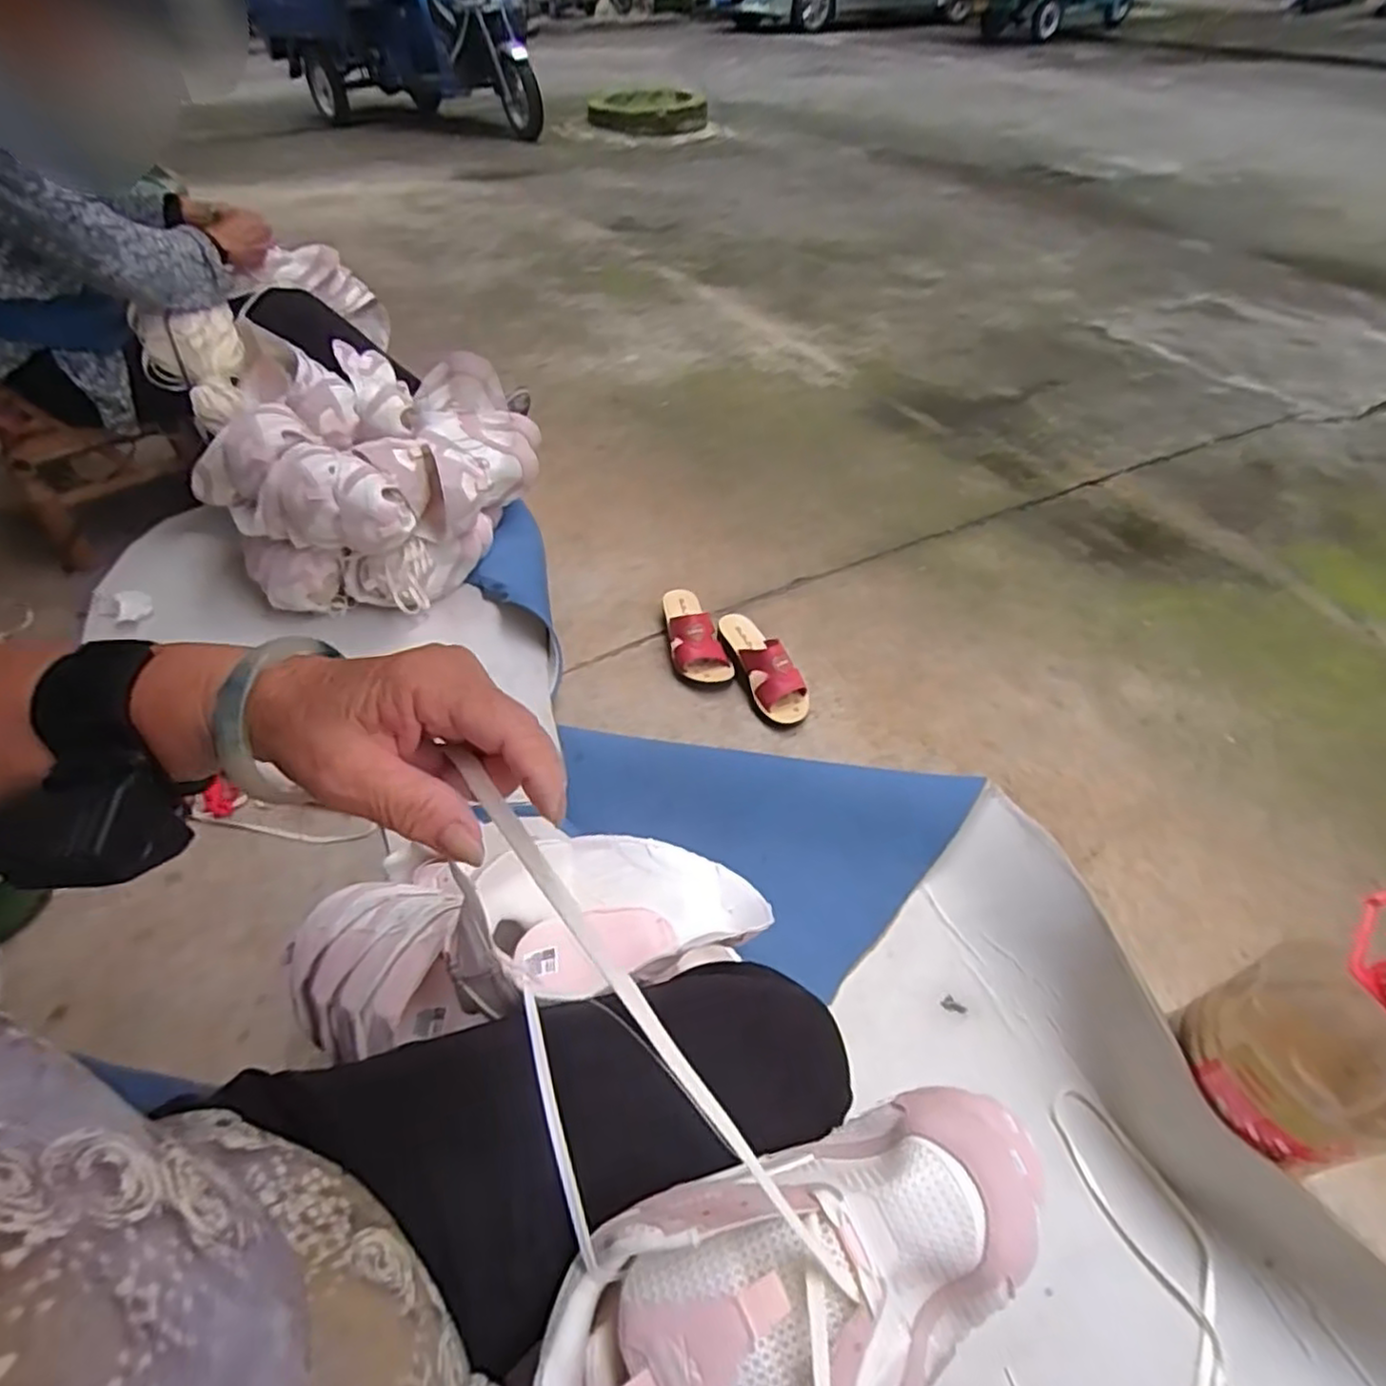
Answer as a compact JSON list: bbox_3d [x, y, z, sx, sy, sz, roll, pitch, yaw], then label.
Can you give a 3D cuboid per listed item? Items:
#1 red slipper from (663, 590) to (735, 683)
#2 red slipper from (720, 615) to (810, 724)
[{"bbox_3d":[0.005,-0.109,1.180,0.096,0.071,0.207,-4,47,-6],"label":"red slipper"},{"bbox_3d":[0.115,-0.047,1.125,0.079,0.089,0.214,-13,49,-14],"label":"red slipper"}]

